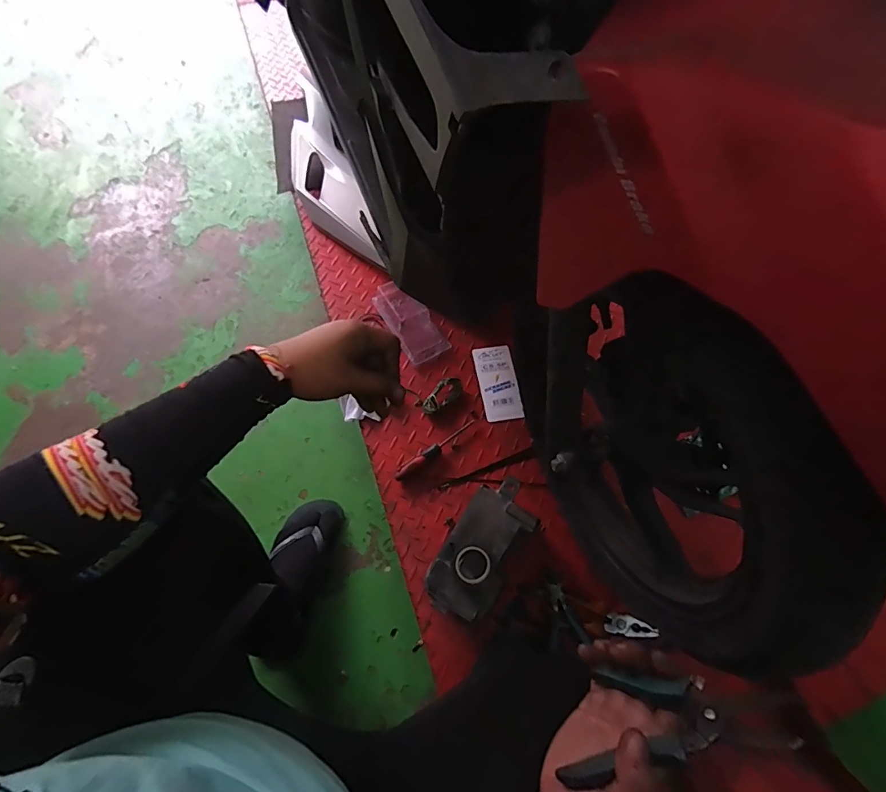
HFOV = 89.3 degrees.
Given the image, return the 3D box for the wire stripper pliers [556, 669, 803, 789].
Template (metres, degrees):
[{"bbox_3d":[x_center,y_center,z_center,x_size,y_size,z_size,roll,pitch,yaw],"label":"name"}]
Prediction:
[{"bbox_3d":[0.160,0.233,0.307,0.015,0.146,0.086,57,41,-2],"label":"wire stripper pliers"}]

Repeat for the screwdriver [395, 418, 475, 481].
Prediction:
[{"bbox_3d":[-0.010,0.088,0.746,0.163,0.020,0.020,-33,70,-15],"label":"screwdriver"}]

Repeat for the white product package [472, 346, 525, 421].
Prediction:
[{"bbox_3d":[0.099,-0.025,0.811,0.067,0.006,0.147,-6,66,-4],"label":"white product package"}]

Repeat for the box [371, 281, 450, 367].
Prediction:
[{"bbox_3d":[-0.062,-0.142,0.839,0.080,0.034,0.171,-28,69,-14],"label":"box"}]

